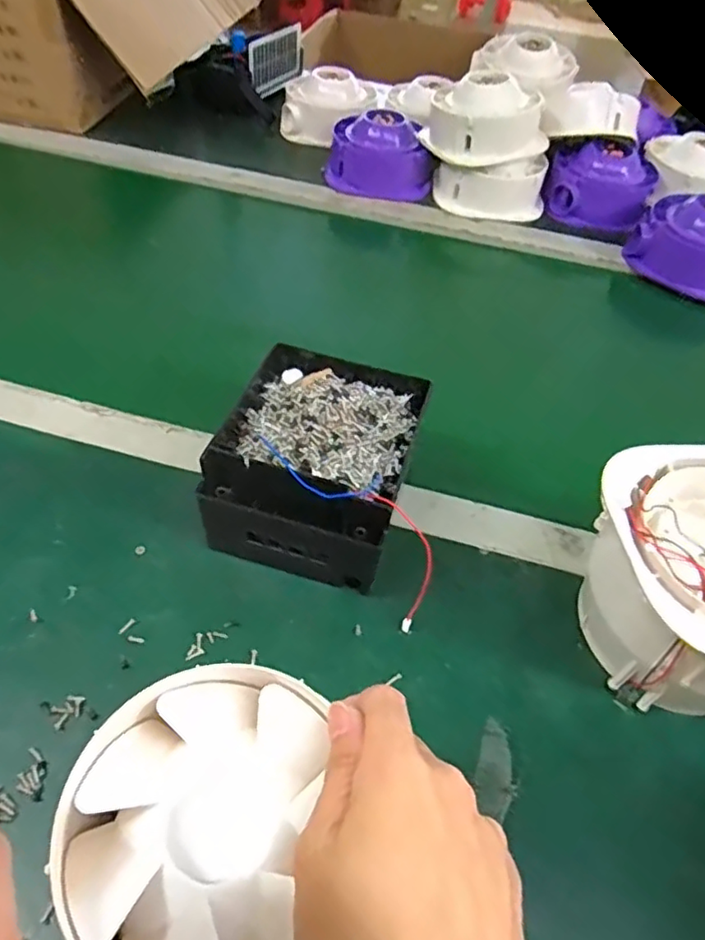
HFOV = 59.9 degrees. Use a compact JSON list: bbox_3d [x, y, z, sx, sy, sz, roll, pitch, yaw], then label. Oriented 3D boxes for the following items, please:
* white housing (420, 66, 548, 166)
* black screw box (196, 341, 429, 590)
[{"bbox_3d":[0.161,-0.422,0.732,0.118,0.076,0.108,-17,54,-19],"label":"white housing"},{"bbox_3d":[-0.023,-0.008,0.421,0.120,0.073,0.155,15,50,7],"label":"black screw box"}]

